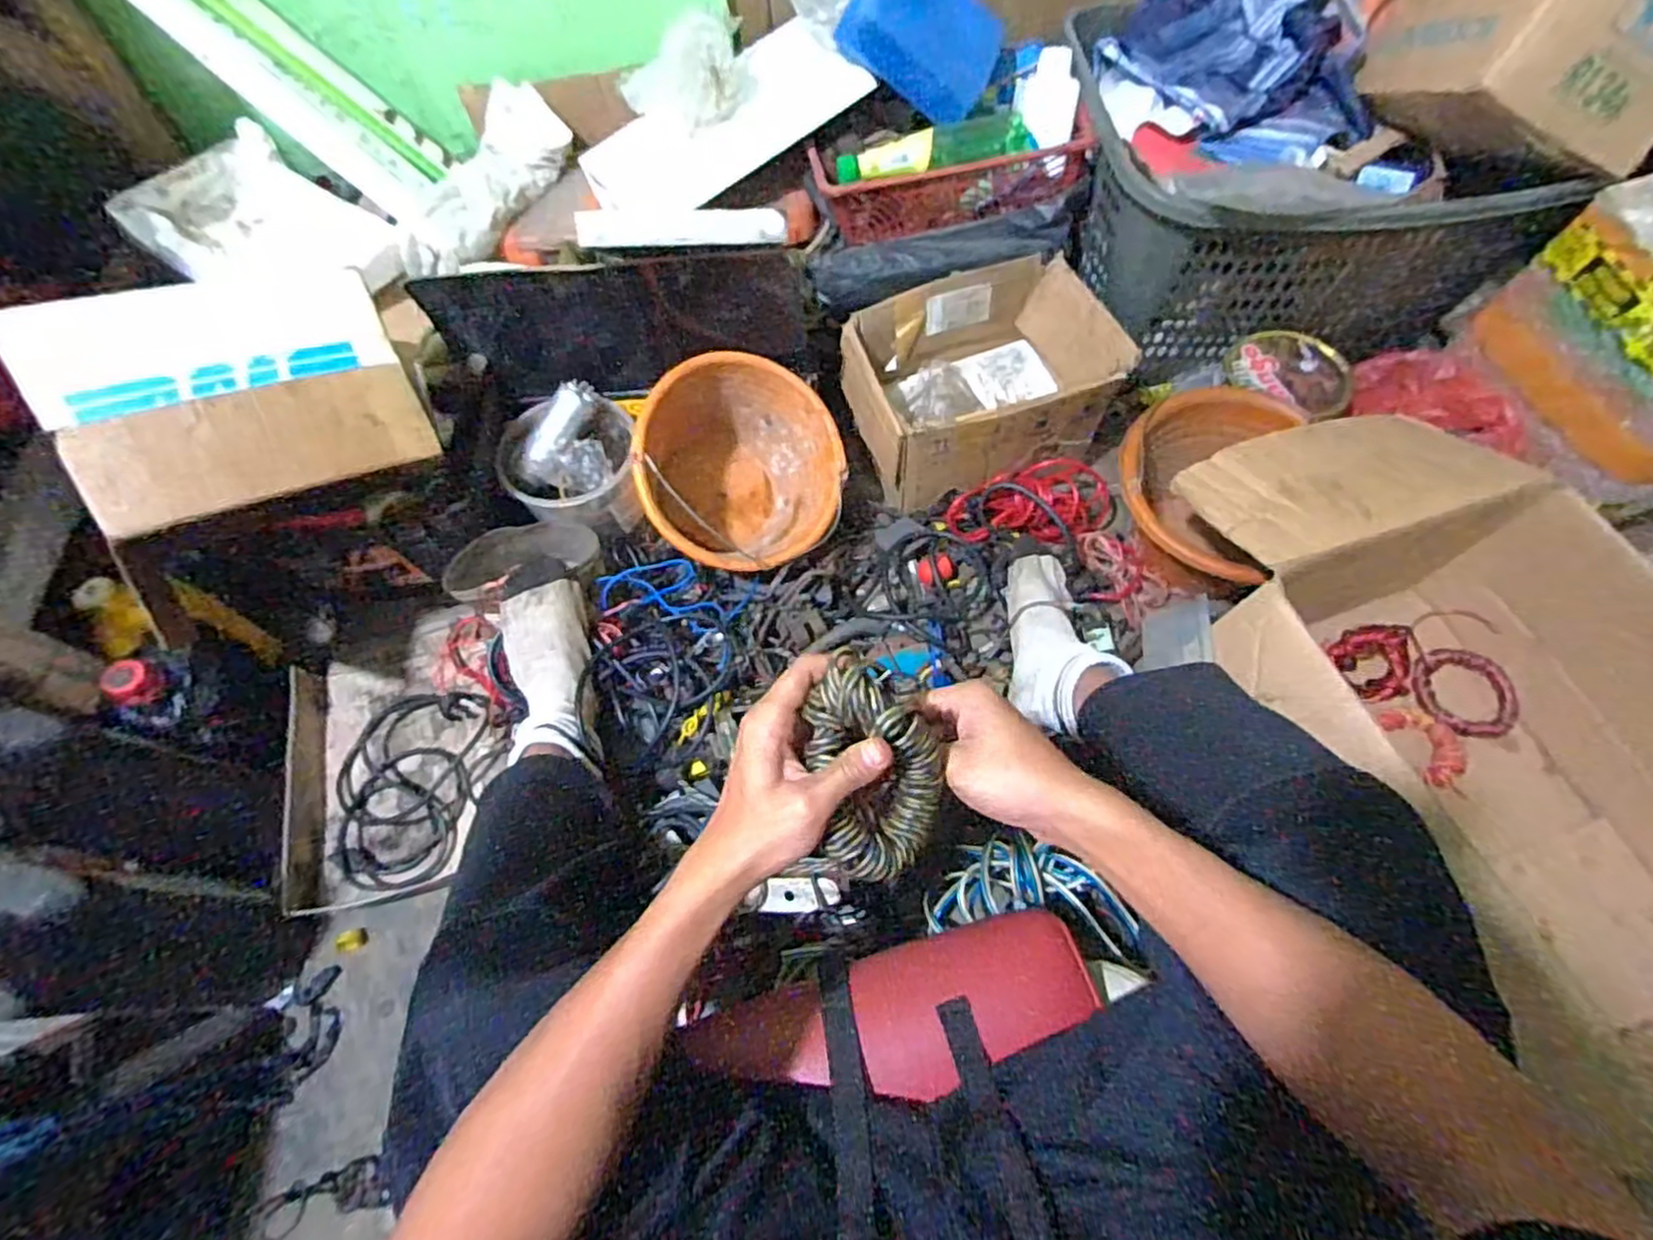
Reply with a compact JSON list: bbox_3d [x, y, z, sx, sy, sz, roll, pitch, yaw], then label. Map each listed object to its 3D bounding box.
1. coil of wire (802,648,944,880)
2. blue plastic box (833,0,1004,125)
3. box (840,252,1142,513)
[{"bbox_3d":[0.026,0.079,0.383,0.068,0.033,0.123,-15,104,-4],"label":"coil of wire"},{"bbox_3d":[0.115,-0.689,0.832,0.177,0.027,0.137,25,99,-28],"label":"blue plastic box"},{"bbox_3d":[0.193,-0.305,0.920,0.307,0.147,0.234,-20,65,-6],"label":"box"}]

